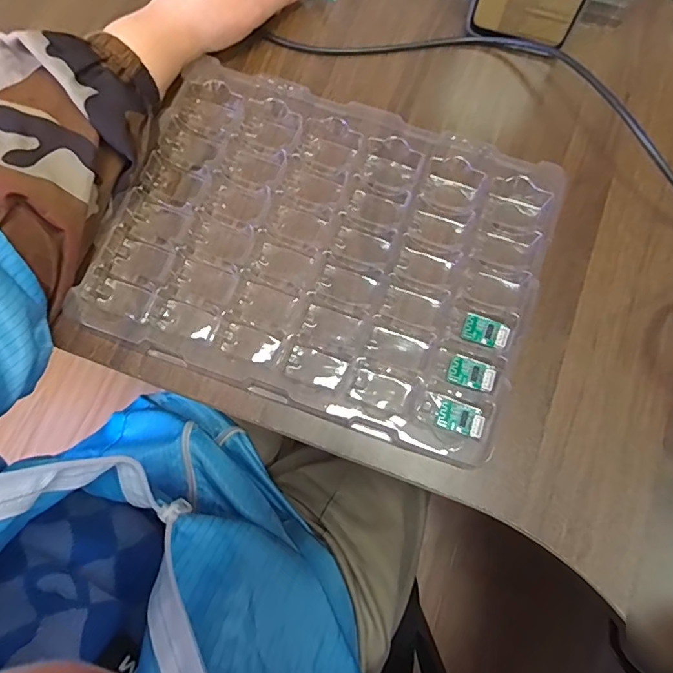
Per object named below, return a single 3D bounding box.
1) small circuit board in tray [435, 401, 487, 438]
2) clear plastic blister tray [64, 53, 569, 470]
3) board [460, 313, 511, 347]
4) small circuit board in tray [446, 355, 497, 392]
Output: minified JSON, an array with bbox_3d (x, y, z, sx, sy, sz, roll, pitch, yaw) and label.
[{"bbox_3d":[0.077,0.052,0.308,0.029,0.004,0.017,17,77,23],"label":"small circuit board in tray"},{"bbox_3d":[-0.005,-0.059,0.330,0.279,0.018,0.211,20,79,4],"label":"clear plastic blister tray"},{"bbox_3d":[0.097,-0.003,0.321,0.029,0.004,0.018,20,78,22],"label":"board"},{"bbox_3d":[0.086,0.024,0.315,0.029,0.004,0.018,18,73,22],"label":"small circuit board in tray"}]

